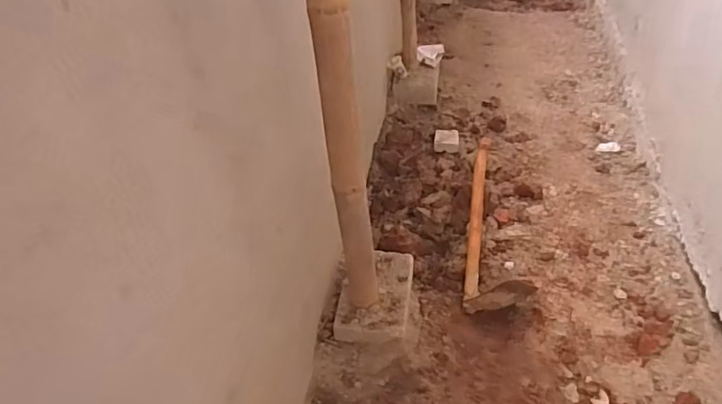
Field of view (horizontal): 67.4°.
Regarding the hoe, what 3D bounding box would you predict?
[{"bbox_3d":[0.453,0.035,1.806,0.205,0.208,0.650,2,64,7],"label":"hoe"}]

